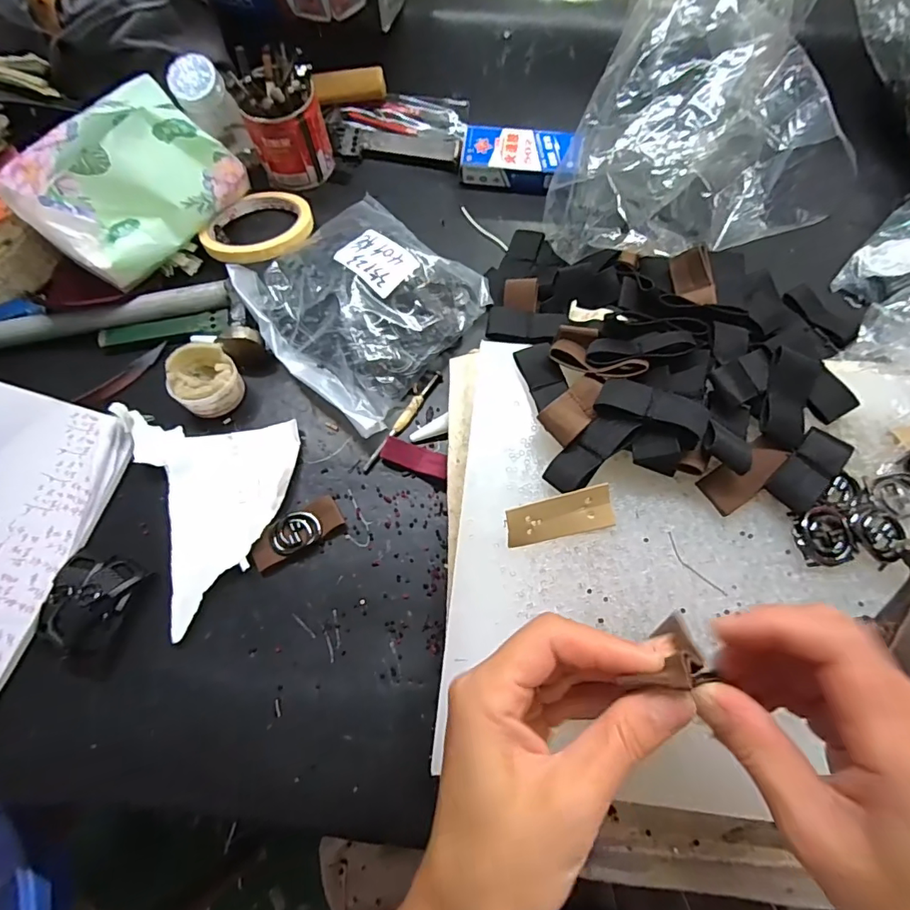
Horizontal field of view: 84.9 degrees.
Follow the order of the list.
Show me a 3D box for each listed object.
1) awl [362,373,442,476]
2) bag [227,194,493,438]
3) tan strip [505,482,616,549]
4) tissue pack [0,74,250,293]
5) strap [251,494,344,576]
[{"bbox_3d":[-0.038,-0.027,0.371,0.008,0.007,0.096,32,74,13],"label":"awl"},{"bbox_3d":[-0.075,-0.122,0.387,0.168,0.047,0.153,42,76,16],"label":"bag"},{"bbox_3d":[0.061,0.036,0.289,0.063,0.018,0.022,-13,69,-3],"label":"tan strip"},{"bbox_3d":[-0.247,-0.210,0.384,0.152,0.101,0.056,-48,40,-12],"label":"tissue pack"},{"bbox_3d":[-0.108,0.053,0.341,0.063,0.011,0.027,-33,72,-10],"label":"strap"}]

